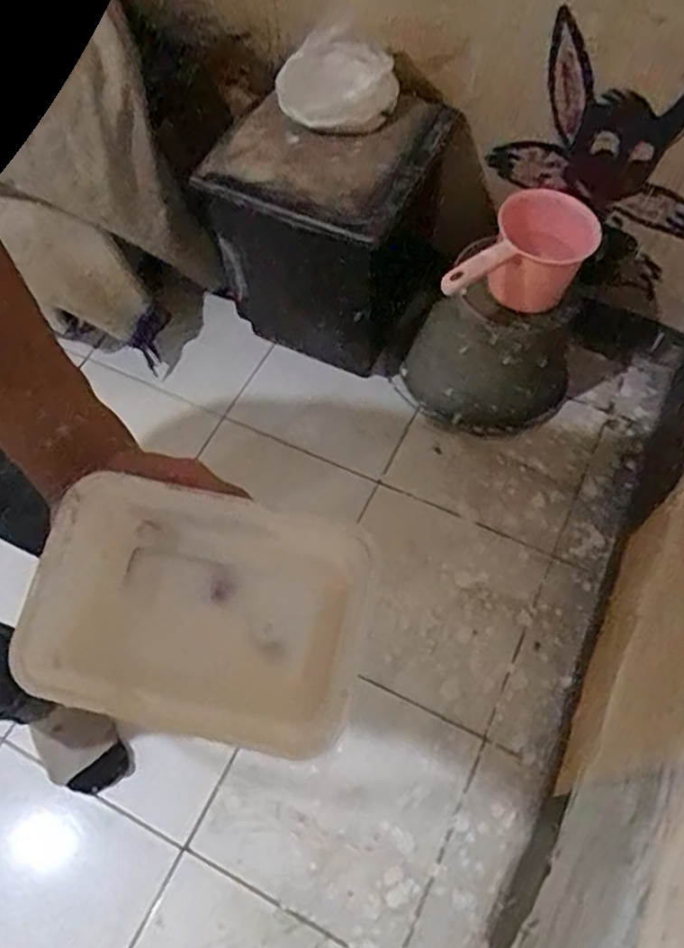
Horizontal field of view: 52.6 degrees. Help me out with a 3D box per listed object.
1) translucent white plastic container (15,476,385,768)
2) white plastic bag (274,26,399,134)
[{"bbox_3d":[-0.076,0.070,0.361,0.173,0.051,0.118,9,61,7],"label":"translucent white plastic container"},{"bbox_3d":[-0.009,-0.535,0.951,0.155,0.031,0.148,34,80,10],"label":"white plastic bag"}]

